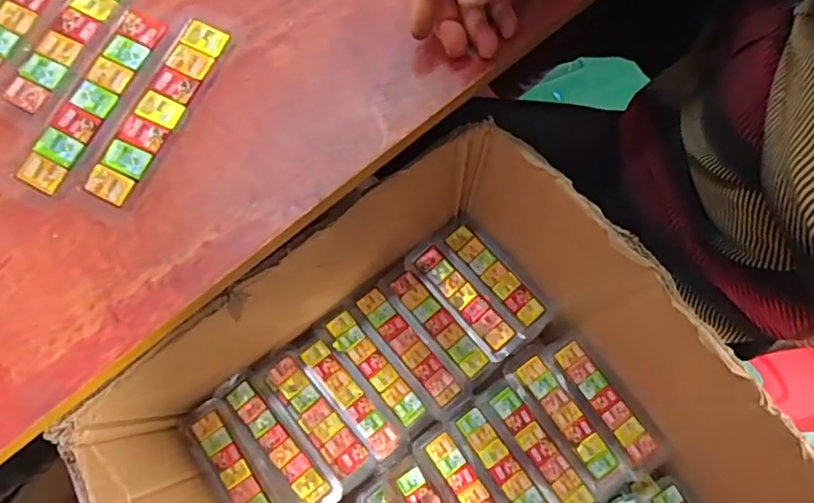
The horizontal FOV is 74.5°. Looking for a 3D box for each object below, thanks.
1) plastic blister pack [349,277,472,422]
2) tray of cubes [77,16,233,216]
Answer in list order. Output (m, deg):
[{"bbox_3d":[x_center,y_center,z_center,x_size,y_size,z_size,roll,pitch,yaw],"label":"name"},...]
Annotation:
[{"bbox_3d":[0.005,0.095,0.534,0.041,0.029,0.145,-37,79,-6],"label":"plastic blister pack"},{"bbox_3d":[-0.145,-0.081,0.311,0.030,0.007,0.126,27,79,7],"label":"tray of cubes"}]

